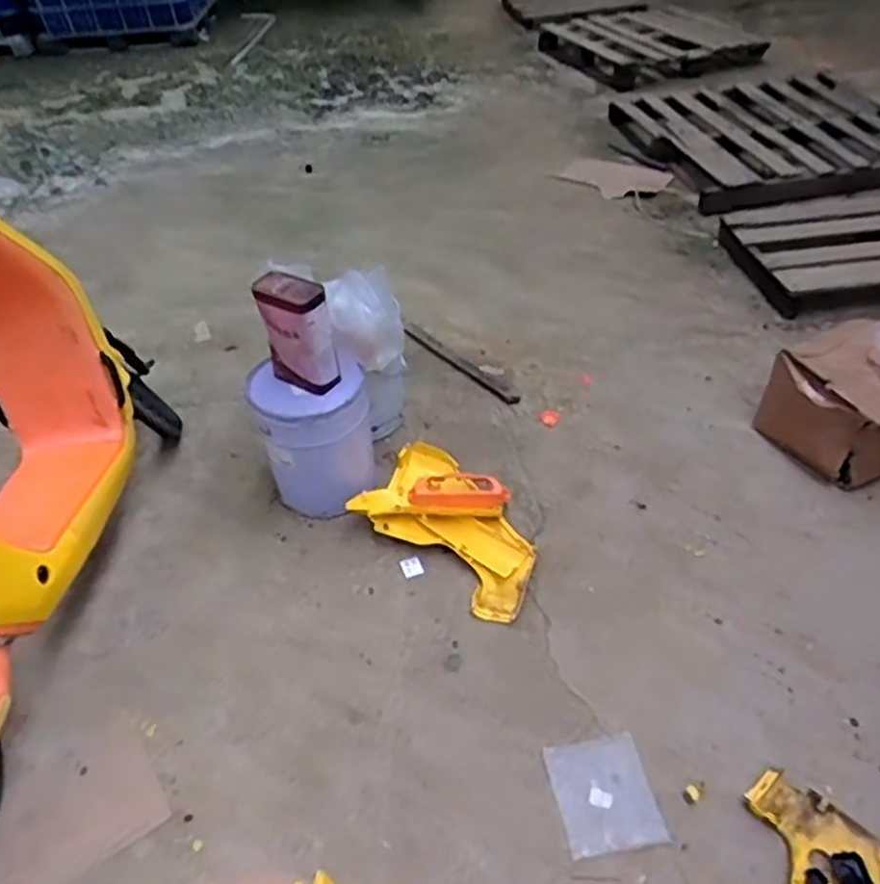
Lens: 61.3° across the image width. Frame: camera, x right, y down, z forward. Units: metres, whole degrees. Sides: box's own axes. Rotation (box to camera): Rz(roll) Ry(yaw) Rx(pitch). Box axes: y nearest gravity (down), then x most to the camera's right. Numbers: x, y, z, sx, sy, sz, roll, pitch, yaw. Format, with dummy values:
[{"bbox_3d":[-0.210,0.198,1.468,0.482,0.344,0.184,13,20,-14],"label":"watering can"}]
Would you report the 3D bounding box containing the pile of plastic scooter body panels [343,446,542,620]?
[{"bbox_3d":[0.040,0.186,1.870,0.537,0.087,0.346,28,50,30],"label":"pile of plastic scooter body panels"}]

